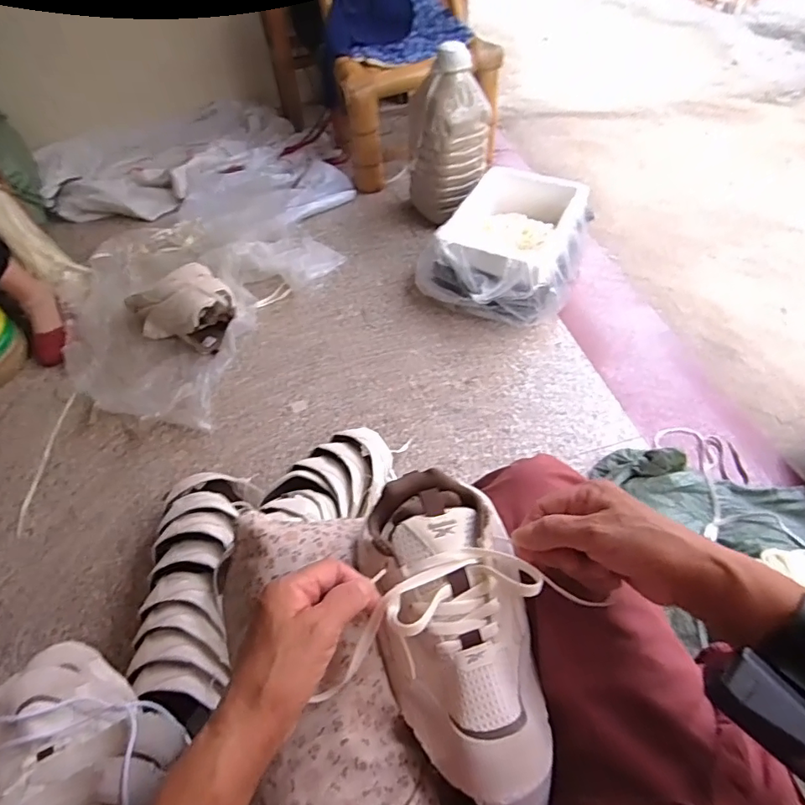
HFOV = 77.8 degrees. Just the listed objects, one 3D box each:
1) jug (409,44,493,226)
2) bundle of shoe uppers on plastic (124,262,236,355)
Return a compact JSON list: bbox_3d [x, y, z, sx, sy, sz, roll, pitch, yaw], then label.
[{"bbox_3d":[0.120,-0.695,1.314,0.167,0.371,0.165,-27,55,-15],"label":"jug"},{"bbox_3d":[-0.505,-0.213,1.149,0.224,0.115,0.193,-24,56,-14],"label":"bundle of shoe uppers on plastic"}]

